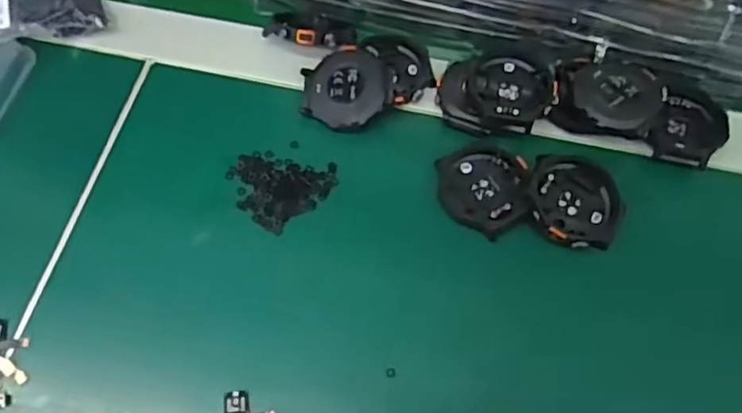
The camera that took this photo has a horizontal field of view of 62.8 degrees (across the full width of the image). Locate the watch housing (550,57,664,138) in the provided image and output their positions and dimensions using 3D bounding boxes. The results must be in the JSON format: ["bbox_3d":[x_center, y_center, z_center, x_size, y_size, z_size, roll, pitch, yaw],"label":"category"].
[{"bbox_3d":[0.134,-0.062,0.343,0.053,0.018,0.053,13,64,5],"label":"watch housing"}]

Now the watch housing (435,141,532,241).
[{"bbox_3d":[0.061,-0.011,0.328,0.048,0.015,0.052,10,64,4],"label":"watch housing"}]

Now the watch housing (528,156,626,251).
[{"bbox_3d":[0.108,-0.002,0.322,0.050,0.014,0.048,0,64,-1],"label":"watch housing"}]

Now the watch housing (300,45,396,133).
[{"bbox_3d":[-0.015,-0.067,0.350,0.050,0.012,0.048,-33,71,4],"label":"watch housing"}]

